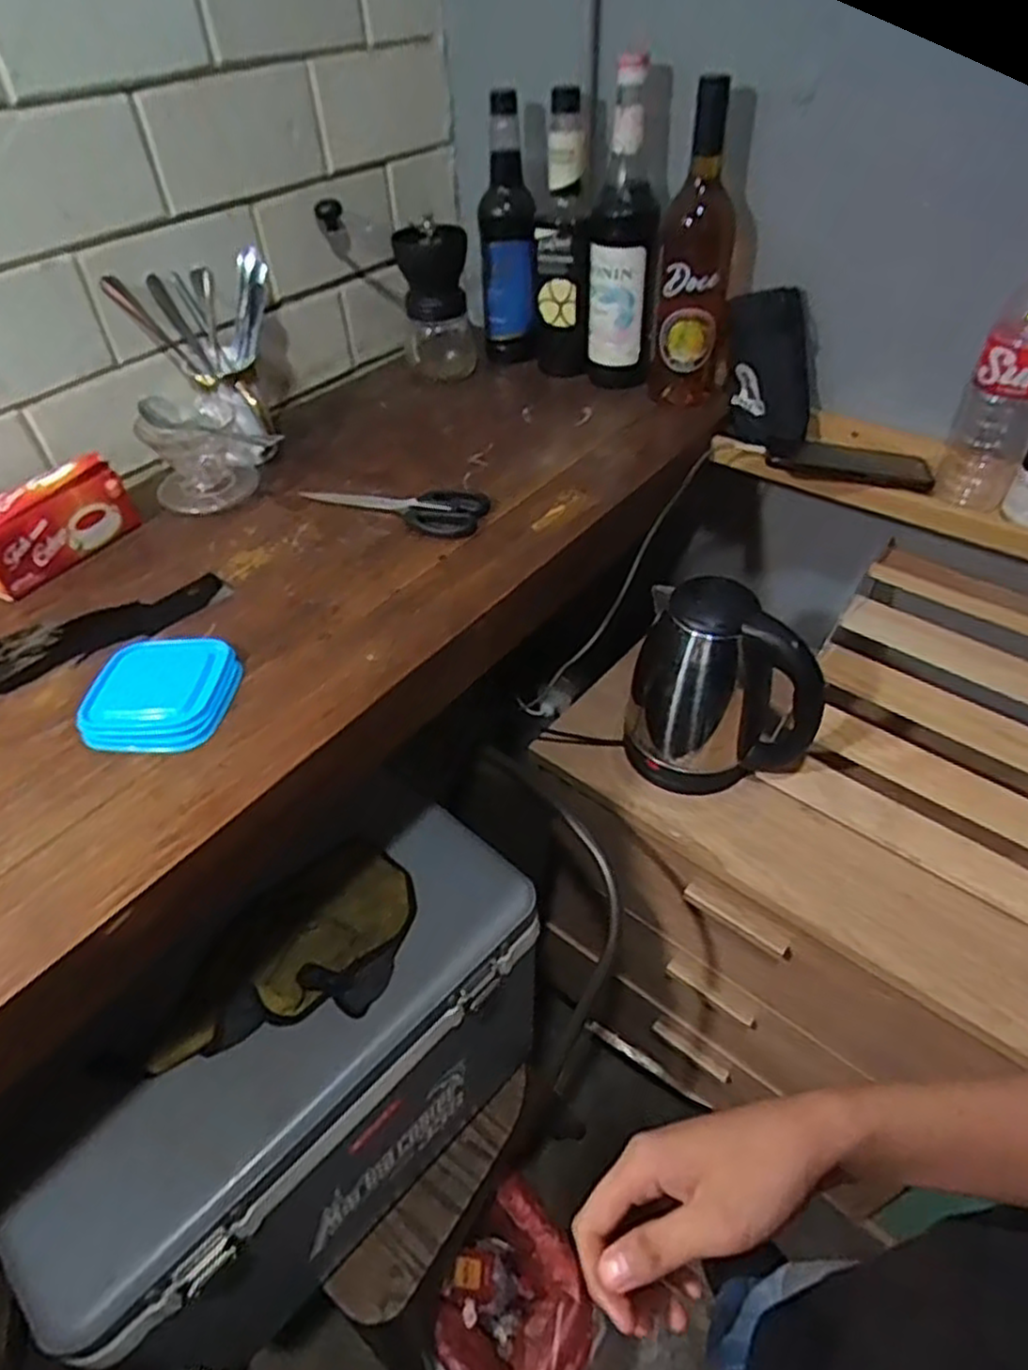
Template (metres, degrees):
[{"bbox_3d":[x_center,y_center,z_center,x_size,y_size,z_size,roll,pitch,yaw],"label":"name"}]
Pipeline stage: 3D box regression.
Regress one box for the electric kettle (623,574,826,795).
[{"bbox_3d":[0.226,-0.008,0.854,0.176,0.233,0.146,5,44,9],"label":"electric kettle"}]

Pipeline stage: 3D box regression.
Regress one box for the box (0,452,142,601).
[{"bbox_3d":[-0.414,-0.142,0.672,0.045,0.077,0.142,25,51,27],"label":"box"}]

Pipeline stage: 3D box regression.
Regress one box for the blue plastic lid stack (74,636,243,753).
[{"bbox_3d":[-0.263,0.003,0.562,0.102,0.019,0.109,-1,44,2],"label":"blue plastic lid stack"}]

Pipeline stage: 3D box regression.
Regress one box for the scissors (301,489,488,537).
[{"bbox_3d":[-0.122,-0.183,0.749,0.200,0.011,0.070,14,47,18],"label":"scissors"}]

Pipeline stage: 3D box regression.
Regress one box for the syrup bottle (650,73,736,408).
[{"bbox_3d":[0.195,-0.445,0.791,0.079,0.299,0.073,8,45,12],"label":"syrup bottle"}]

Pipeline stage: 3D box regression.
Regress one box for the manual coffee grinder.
[{"bbox_3d":[-0.132,-0.482,0.936,0.165,0.196,0.093,0,44,4],"label":"manual coffee grinder"}]

